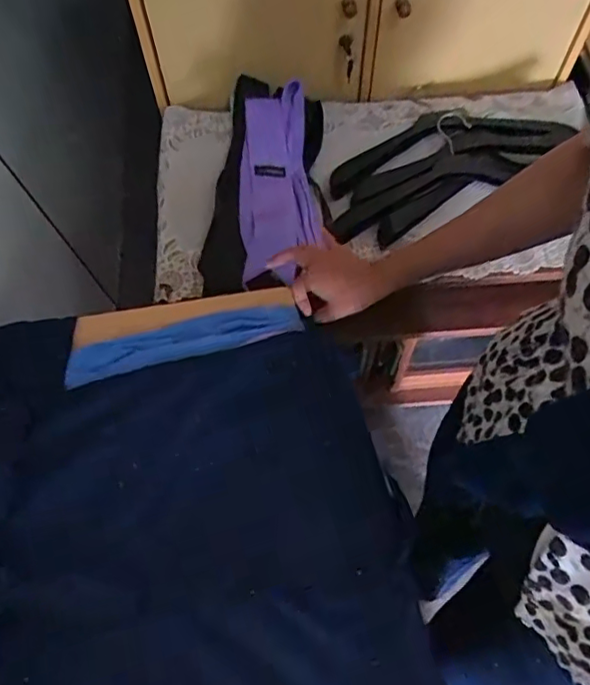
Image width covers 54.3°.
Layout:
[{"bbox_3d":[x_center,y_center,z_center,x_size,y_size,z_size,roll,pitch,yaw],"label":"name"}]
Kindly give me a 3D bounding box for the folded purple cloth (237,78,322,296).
[{"bbox_3d":[-0.022,-0.240,0.851,0.118,0.063,0.325,3,77,3],"label":"folded purple cloth"}]

